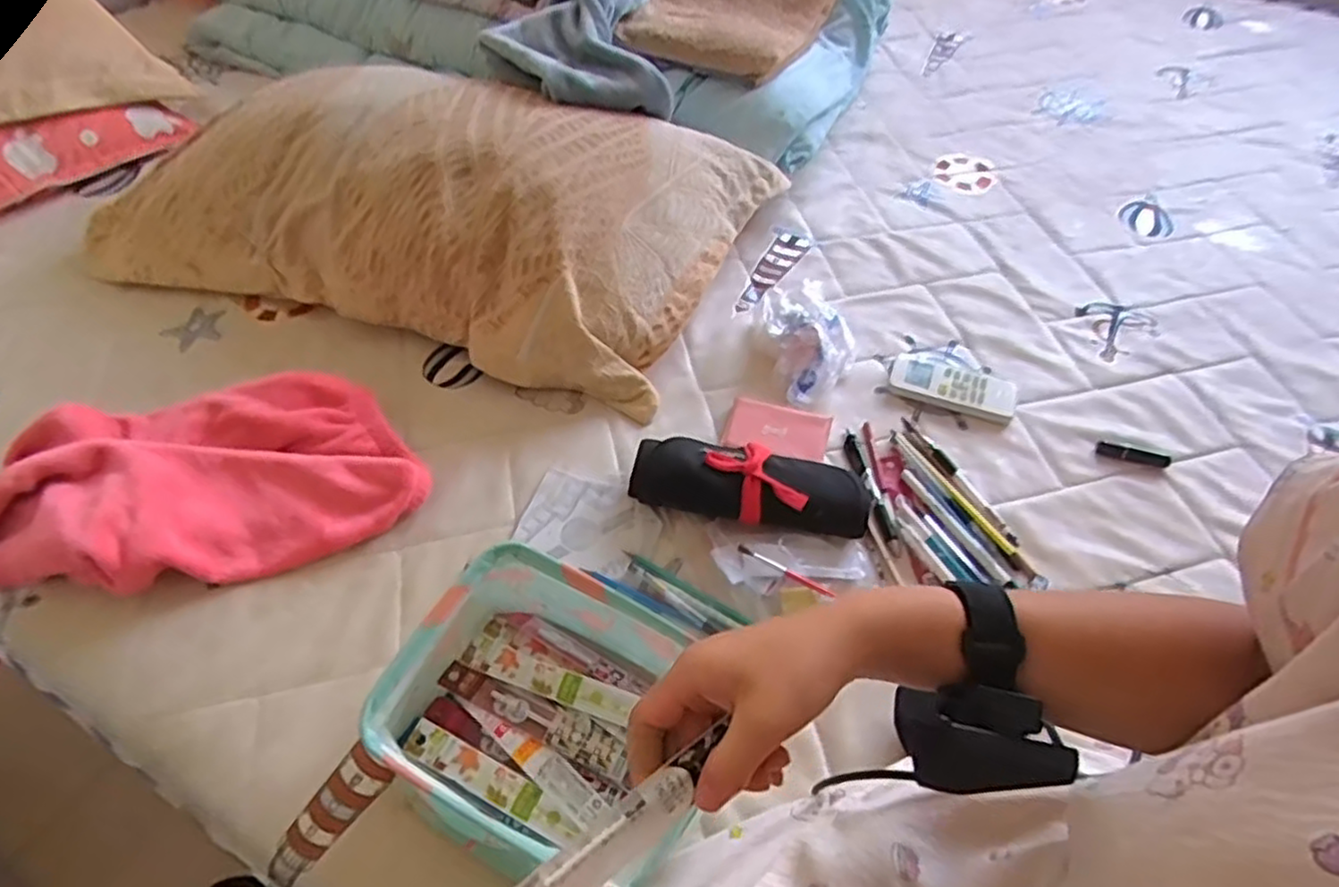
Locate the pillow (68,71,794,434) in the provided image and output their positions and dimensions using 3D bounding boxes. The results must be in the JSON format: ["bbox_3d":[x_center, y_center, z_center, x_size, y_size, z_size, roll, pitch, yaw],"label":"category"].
[{"bbox_3d":[-0.277,-0.288,0.825,0.735,0.155,0.378,13,54,8],"label":"pillow"}]

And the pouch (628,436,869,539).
[{"bbox_3d":[0.075,0.039,0.658,0.211,0.054,0.068,12,54,6],"label":"pouch"}]

